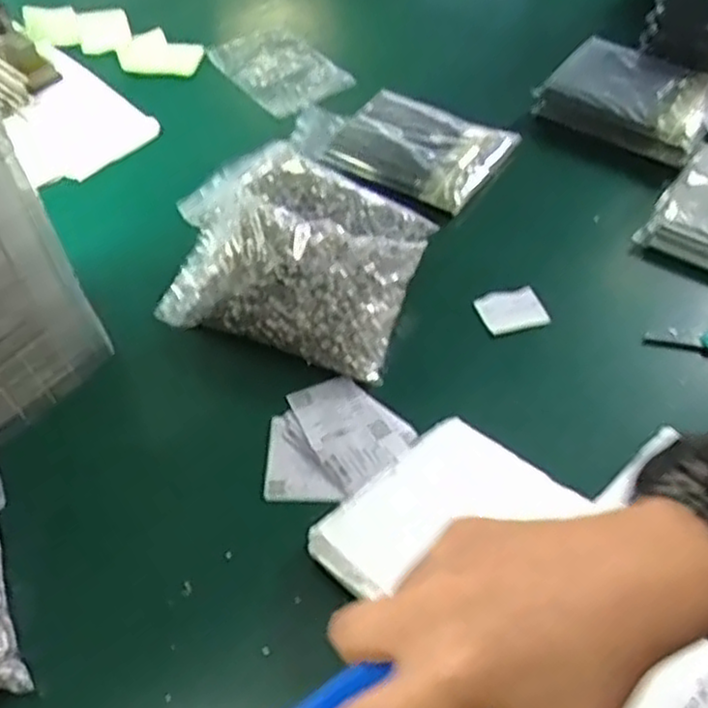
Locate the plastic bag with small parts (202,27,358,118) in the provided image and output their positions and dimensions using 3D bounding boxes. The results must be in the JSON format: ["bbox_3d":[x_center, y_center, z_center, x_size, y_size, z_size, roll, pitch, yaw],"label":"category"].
[{"bbox_3d":[-0.100,-0.378,0.983,0.125,0.014,0.188,-29,56,-19],"label":"plastic bag with small parts"}]

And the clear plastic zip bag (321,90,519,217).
[{"bbox_3d":[0.073,-0.242,0.859,0.196,0.033,0.152,29,58,23],"label":"clear plastic zip bag"}]

